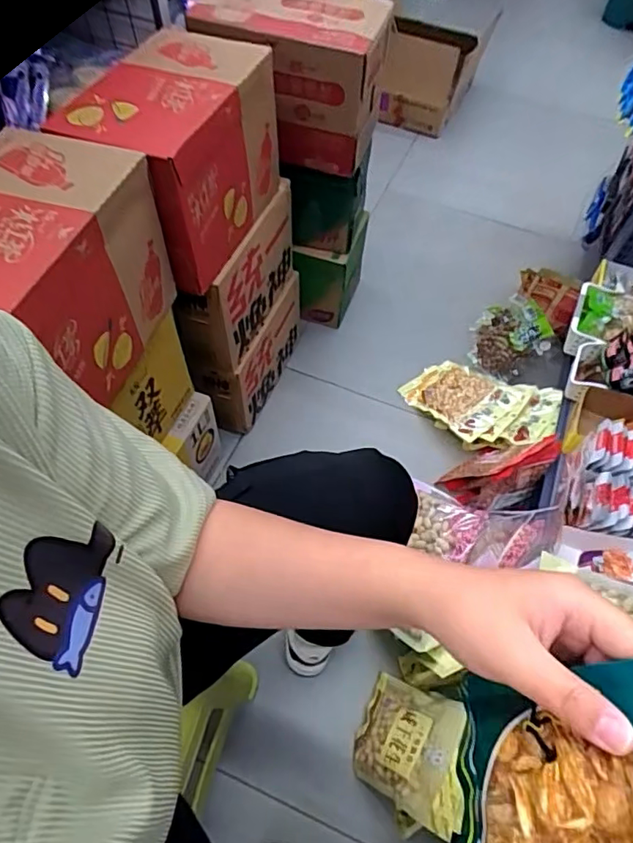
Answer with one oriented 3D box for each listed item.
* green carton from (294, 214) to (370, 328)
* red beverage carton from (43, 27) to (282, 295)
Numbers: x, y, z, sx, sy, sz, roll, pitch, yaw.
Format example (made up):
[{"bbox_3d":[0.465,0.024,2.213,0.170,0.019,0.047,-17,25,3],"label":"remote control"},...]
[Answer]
[{"bbox_3d":[0.032,-0.378,1.316,0.150,0.233,0.188,14,58,6],"label":"green carton"},{"bbox_3d":[-0.199,-0.393,0.800,0.191,0.217,0.317,15,58,6],"label":"red beverage carton"}]

